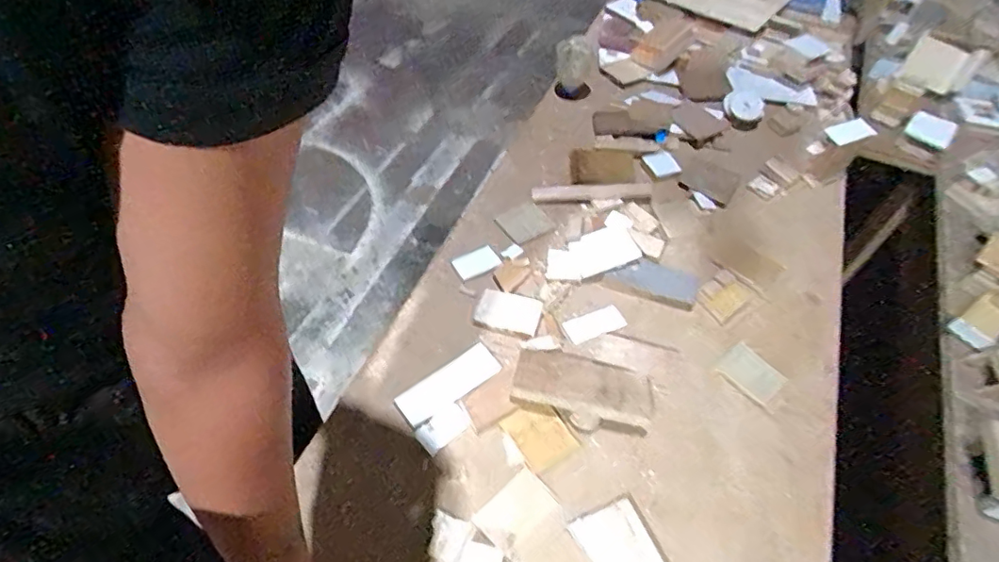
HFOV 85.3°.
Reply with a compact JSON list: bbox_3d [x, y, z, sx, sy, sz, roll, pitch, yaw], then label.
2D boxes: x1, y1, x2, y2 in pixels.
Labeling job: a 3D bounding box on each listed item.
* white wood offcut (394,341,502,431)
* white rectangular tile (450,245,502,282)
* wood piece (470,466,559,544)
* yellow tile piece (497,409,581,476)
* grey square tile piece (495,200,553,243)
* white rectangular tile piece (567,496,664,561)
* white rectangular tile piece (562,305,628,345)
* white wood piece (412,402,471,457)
[{"bbox_3d":[-0.059,0.117,0.622,0.122,0.006,0.048,-32,58,-22],"label":"white wood offcut"},{"bbox_3d":[-0.032,-0.026,0.739,0.061,0.007,0.040,-26,56,-19],"label":"white rectangular tile"},{"bbox_3d":[0.016,0.229,0.542,0.074,0.004,0.050,-36,59,-25],"label":"wood piece"},{"bbox_3d":[0.044,0.166,0.591,0.059,0.006,0.070,-28,57,-20],"label":"yellow tile piece"},{"bbox_3d":[0.038,-0.087,0.797,0.072,0.007,0.063,-31,58,-22],"label":"grey square tile piece"},{"bbox_3d":[0.118,0.263,0.510,0.065,0.004,0.098,-21,54,-15],"label":"white rectangular tile piece"},{"bbox_3d":[0.121,0.055,0.686,0.077,0.005,0.037,-19,54,-14],"label":"white rectangular tile piece"},{"bbox_3d":[-0.062,0.160,0.594,0.057,0.006,0.034,-35,59,-24],"label":"white wood piece"}]

